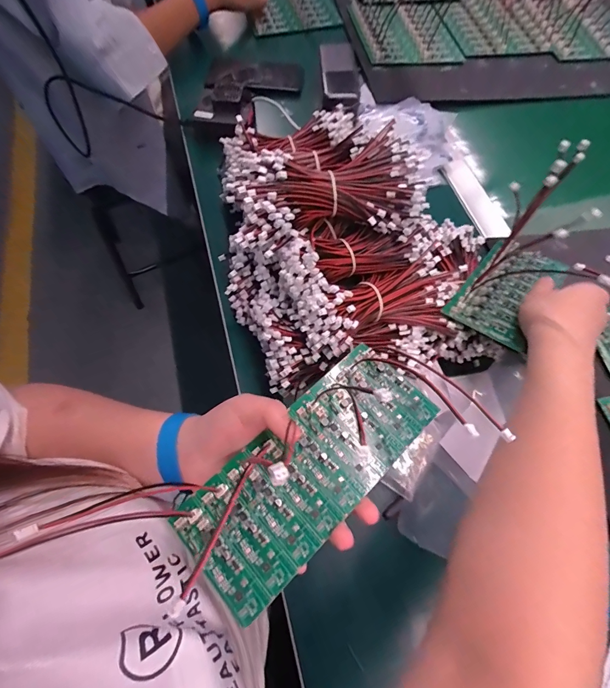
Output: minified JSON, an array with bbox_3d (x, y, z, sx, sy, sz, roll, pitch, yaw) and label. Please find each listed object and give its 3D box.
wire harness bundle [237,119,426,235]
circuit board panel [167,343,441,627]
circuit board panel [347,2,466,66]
[{"bbox_3d":[0.029,-0.137,0.321,0.166,0.040,0.078,-16,69,-9],"label":"wire harness bundle"},{"bbox_3d":[0.007,0.085,0.257,0.193,0.007,0.081,-39,74,-20],"label":"circuit board panel"},{"bbox_3d":[0.171,-0.540,0.610,0.158,0.015,0.177,-8,68,-6],"label":"circuit board panel"}]

